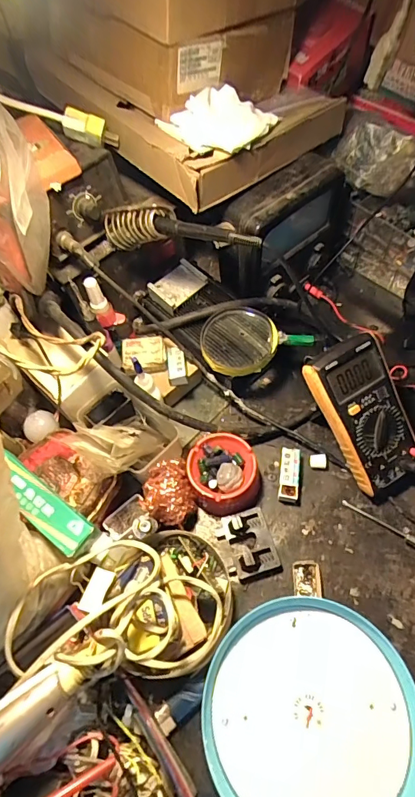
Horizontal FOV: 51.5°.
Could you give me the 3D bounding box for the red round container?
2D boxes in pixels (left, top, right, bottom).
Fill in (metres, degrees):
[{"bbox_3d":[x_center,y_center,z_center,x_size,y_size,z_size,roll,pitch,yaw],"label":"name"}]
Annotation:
[{"bbox_3d":[0.019,0.088,0.503,0.079,0.046,0.081,-2,61,3],"label":"red round container"}]

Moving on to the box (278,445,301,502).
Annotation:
[{"bbox_3d":[0.097,0.091,0.510,0.023,0.020,0.060,7,62,7],"label":"box"}]

